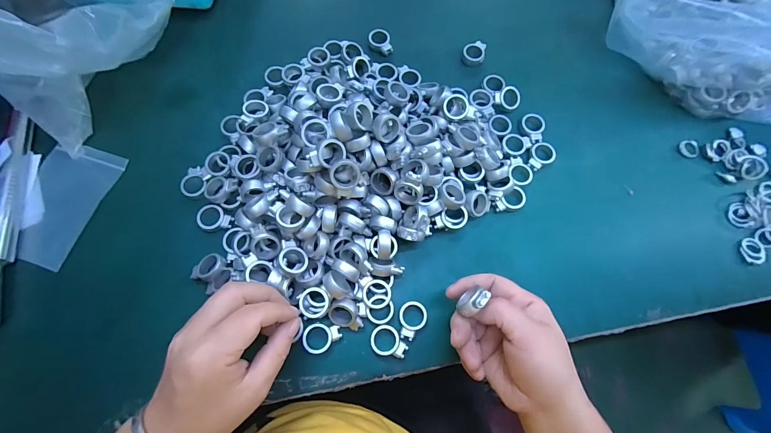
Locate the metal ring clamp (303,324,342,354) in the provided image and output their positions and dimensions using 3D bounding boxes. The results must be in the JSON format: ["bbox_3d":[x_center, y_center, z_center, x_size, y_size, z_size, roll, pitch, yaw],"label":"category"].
[{"bbox_3d":[-0.057,0.109,0.300,0.033,0.010,0.025,-16,74,-7],"label":"metal ring clamp"}]

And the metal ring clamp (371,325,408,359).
[{"bbox_3d":[0.004,0.115,0.302,0.034,0.008,0.025,27,74,6],"label":"metal ring clamp"}]

